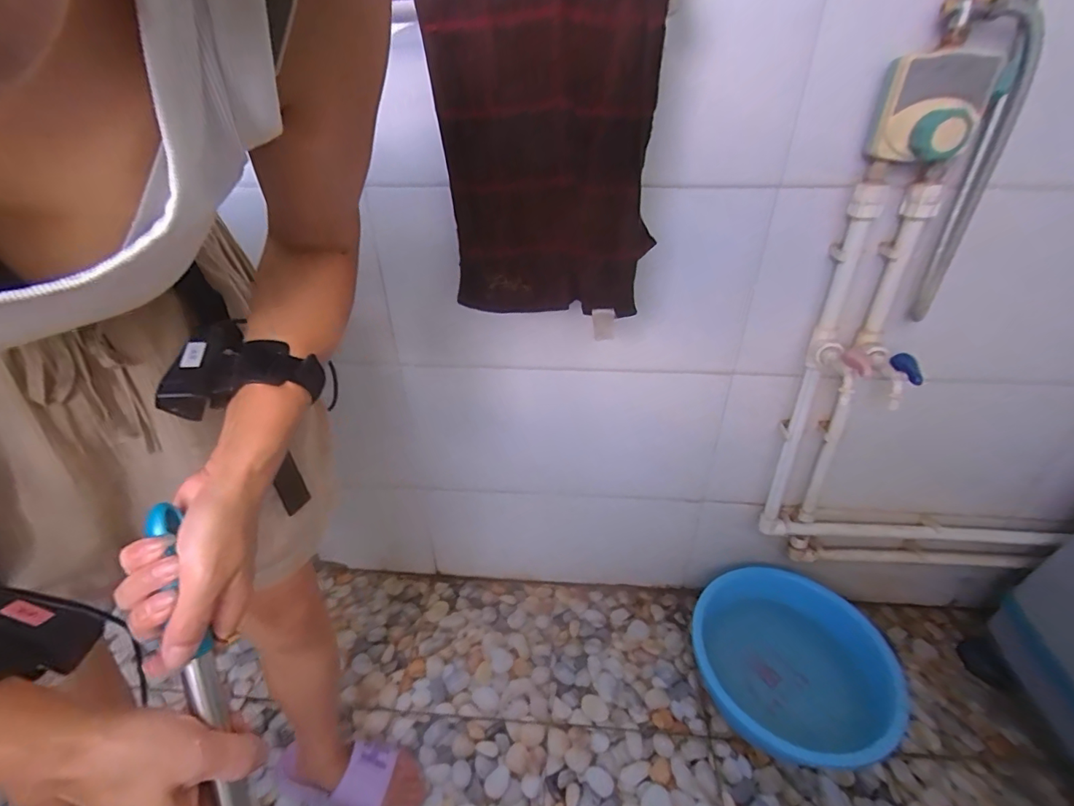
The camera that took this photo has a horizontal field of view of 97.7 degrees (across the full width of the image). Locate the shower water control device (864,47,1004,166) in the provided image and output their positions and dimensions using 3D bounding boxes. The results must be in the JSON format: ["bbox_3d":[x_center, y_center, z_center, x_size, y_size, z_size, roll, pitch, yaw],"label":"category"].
[{"bbox_3d":[0.429,-0.321,0.514,0.099,0.099,0.074,18,38,30],"label":"shower water control device"}]

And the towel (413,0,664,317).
[{"bbox_3d":[0.007,-0.282,0.550,0.241,0.352,0.034,6,32,8],"label":"towel"}]

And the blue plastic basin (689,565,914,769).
[{"bbox_3d":[0.478,0.493,0.912,0.340,0.147,0.331,-2,32,1],"label":"blue plastic basin"}]

